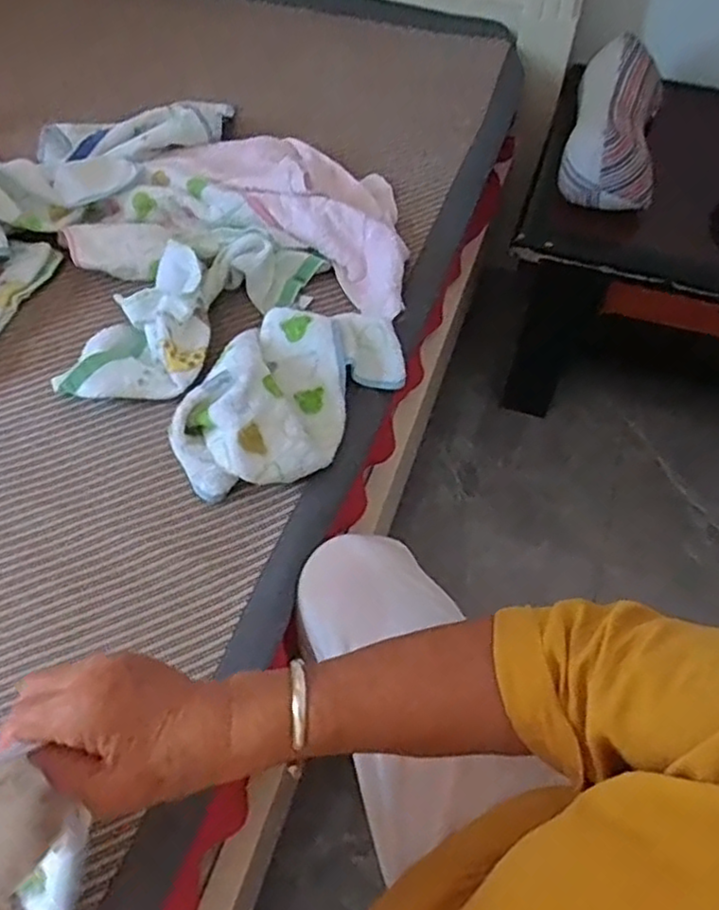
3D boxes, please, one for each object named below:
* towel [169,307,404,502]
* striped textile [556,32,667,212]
[{"bbox_3d":[-0.067,-0.066,0.650,0.144,0.081,0.249,31,62,19],"label":"towel"},{"bbox_3d":[0.343,-0.443,0.920,0.116,0.084,0.267,15,58,10],"label":"striped textile"}]

